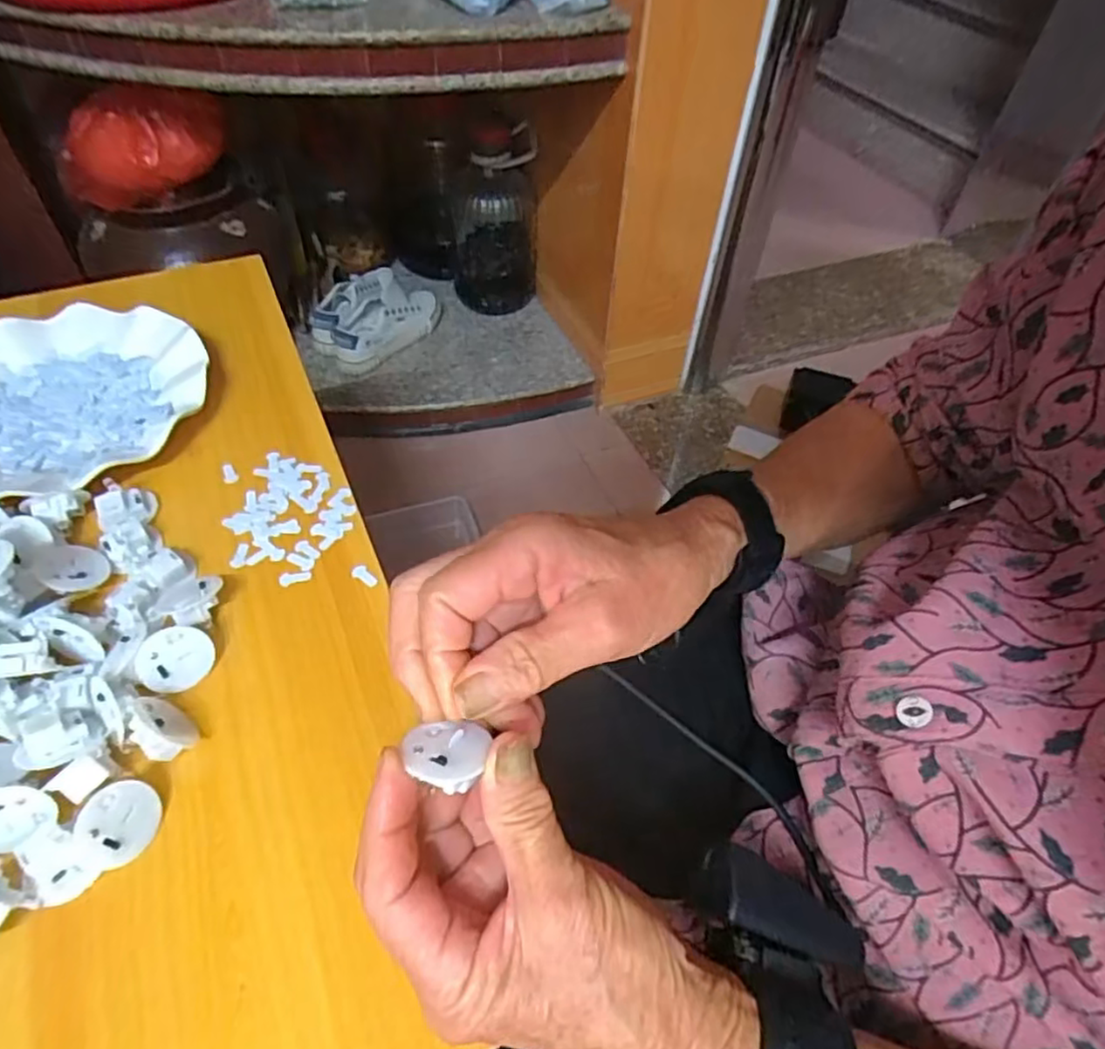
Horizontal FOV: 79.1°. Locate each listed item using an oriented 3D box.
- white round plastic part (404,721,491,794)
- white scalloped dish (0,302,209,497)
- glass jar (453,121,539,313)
[{"bbox_3d":[-0.040,0.083,0.239,0.029,0.010,0.027,3,24,11],"label":"white round plastic part"},{"bbox_3d":[-0.323,-0.084,0.439,0.176,0.022,0.177,2,51,-2],"label":"white scalloped dish"},{"bbox_3d":[-0.107,-0.564,1.249,0.149,0.299,0.155,2,51,-2],"label":"glass jar"}]

